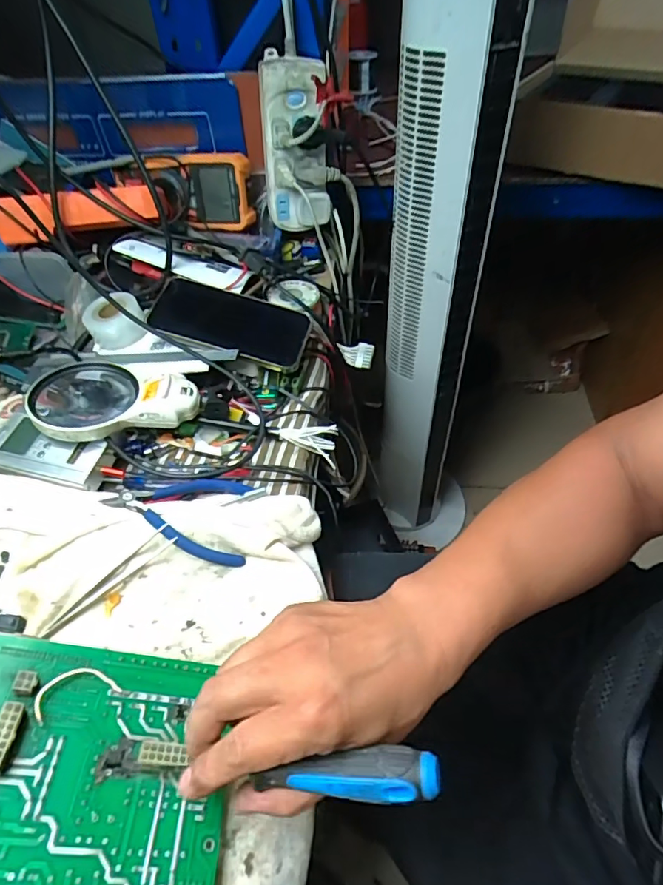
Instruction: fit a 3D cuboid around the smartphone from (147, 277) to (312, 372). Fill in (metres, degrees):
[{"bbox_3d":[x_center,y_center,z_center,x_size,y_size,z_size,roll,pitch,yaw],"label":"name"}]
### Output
[{"bbox_3d":[-0.104,-0.128,0.526,0.157,0.011,0.078,16,60,1],"label":"smartphone"}]

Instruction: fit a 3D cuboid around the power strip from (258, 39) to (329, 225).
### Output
[{"bbox_3d":[-0.043,-0.345,0.593,0.078,0.178,0.058,1,48,4],"label":"power strip"}]

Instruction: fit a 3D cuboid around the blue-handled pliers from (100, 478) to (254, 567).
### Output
[{"bbox_3d":[-0.123,0.057,0.405,0.110,0.011,0.079,13,42,-14],"label":"blue-handled pliers"}]

